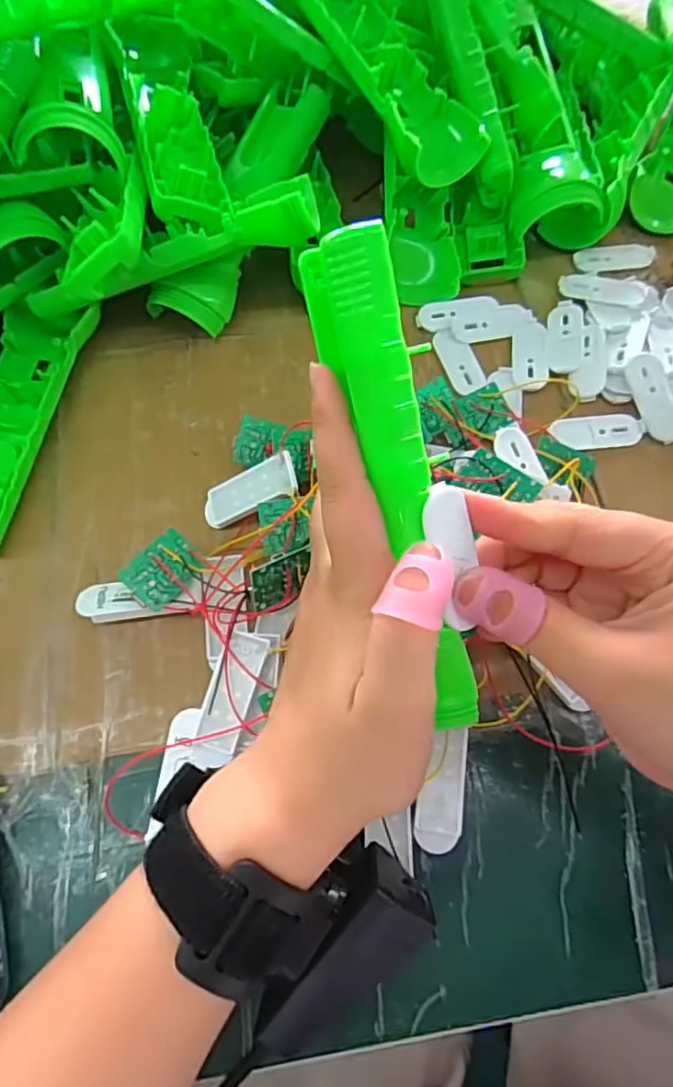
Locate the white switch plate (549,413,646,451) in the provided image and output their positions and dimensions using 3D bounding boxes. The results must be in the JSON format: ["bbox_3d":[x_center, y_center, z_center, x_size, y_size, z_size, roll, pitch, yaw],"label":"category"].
[{"bbox_3d":[0.142,-0.061,0.332,0.048,0.004,0.021,-7,69,-3],"label":"white switch plate"}]

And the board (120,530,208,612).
[{"bbox_3d":[-0.081,0.012,0.287,0.026,0.004,0.034,42,65,0],"label":"board"}]

